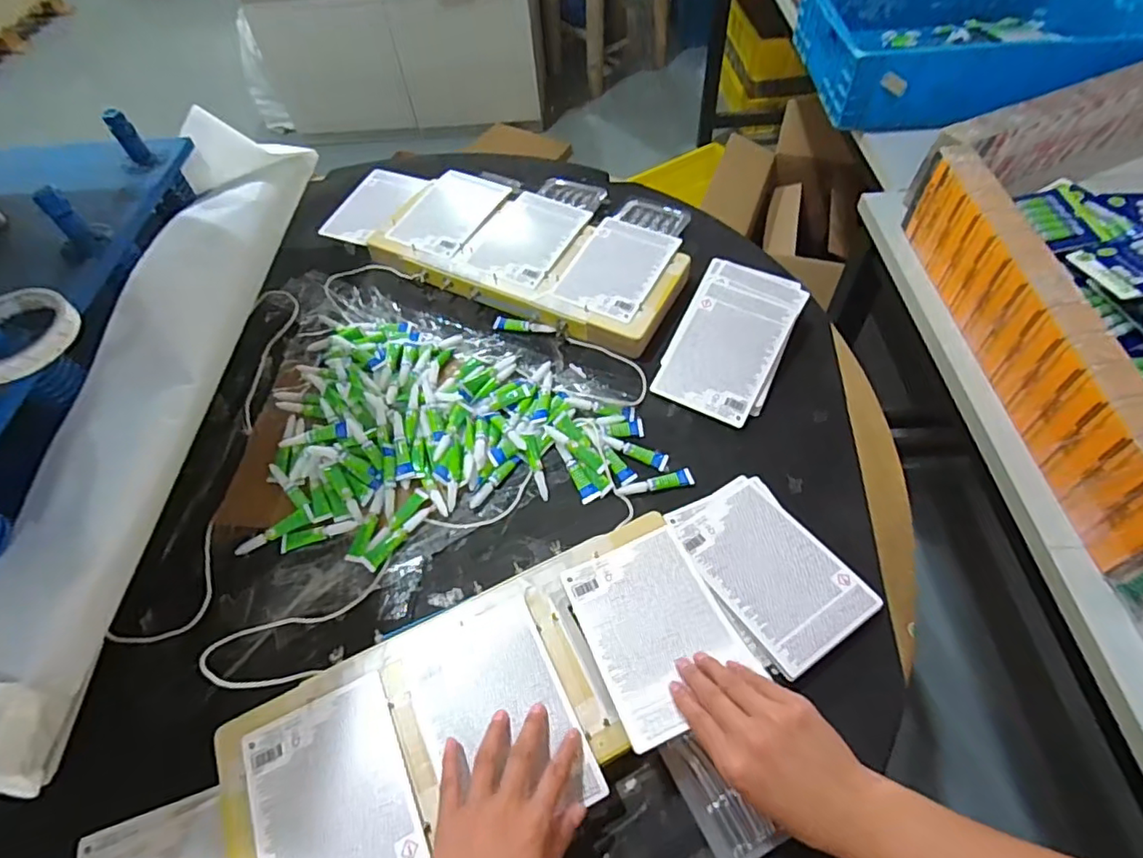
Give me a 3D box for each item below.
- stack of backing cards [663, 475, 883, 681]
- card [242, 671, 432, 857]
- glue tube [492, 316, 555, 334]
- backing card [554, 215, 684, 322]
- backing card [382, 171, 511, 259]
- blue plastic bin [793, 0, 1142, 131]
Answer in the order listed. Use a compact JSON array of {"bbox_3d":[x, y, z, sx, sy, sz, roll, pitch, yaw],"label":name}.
[{"bbox_3d":[0.187,0.130,0.564,0.119,0.019,0.182,-28,58,-15],"label":"stack of backing cards"},{"bbox_3d":[-0.179,0.290,0.444,0.115,0.005,0.166,-23,57,-12],"label":"card"},{"bbox_3d":[-0.061,-0.132,0.758,0.082,0.014,0.015,14,57,13],"label":"glue tube"},{"bbox_3d":[0.062,-0.215,0.767,0.114,0.009,0.167,23,60,18],"label":"backing card"},{"bbox_3d":[-0.175,-0.319,0.854,0.115,0.009,0.175,20,59,17],"label":"backing card"},{"bbox_3d":[0.678,-0.678,1.013,0.494,0.120,0.385,-4,55,1],"label":"blue plastic bin"}]

